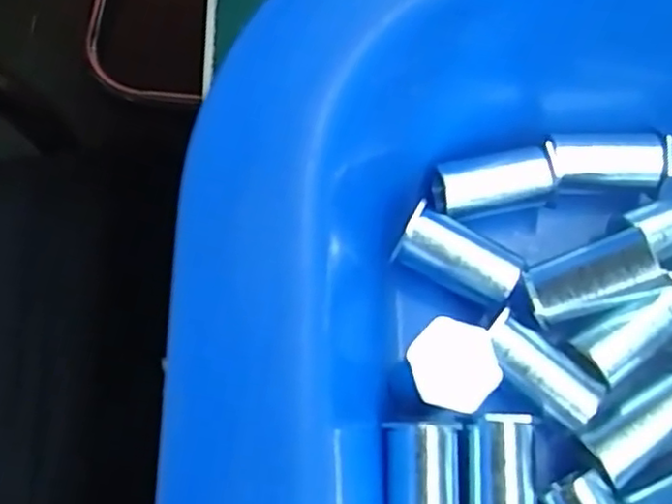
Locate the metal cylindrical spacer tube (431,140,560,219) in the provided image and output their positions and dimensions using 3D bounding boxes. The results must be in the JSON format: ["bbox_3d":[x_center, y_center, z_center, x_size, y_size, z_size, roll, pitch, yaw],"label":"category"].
[{"bbox_3d":[0.022,-0.010,0.096,0.018,0.005,0.007,-13,72,-7],"label":"metal cylindrical spacer tube"}]

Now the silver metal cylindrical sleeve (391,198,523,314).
[{"bbox_3d":[0.016,0.001,0.090,0.016,0.007,0.007,27,72,7],"label":"silver metal cylindrical sleeve"}]

